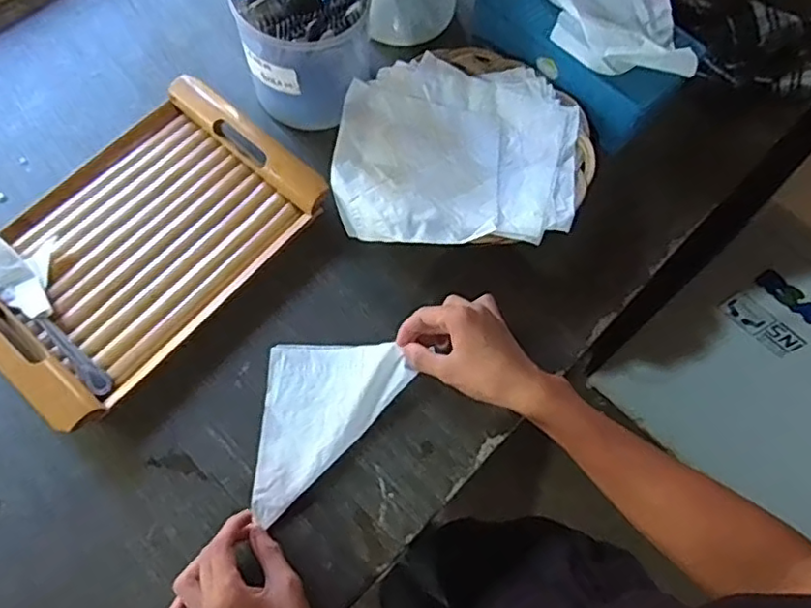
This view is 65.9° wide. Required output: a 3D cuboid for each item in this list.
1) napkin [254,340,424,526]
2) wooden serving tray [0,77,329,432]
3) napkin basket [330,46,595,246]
[{"bbox_3d":[-0.068,0.114,0.588,0.132,0.016,0.161,2,68,-1],"label":"napkin"},{"bbox_3d":[-0.274,-0.066,0.643,0.228,0.043,0.338,39,72,13],"label":"wooden serving tray"},{"bbox_3d":[0.060,-0.168,0.687,0.266,0.053,0.247,1,68,-2],"label":"napkin basket"}]

